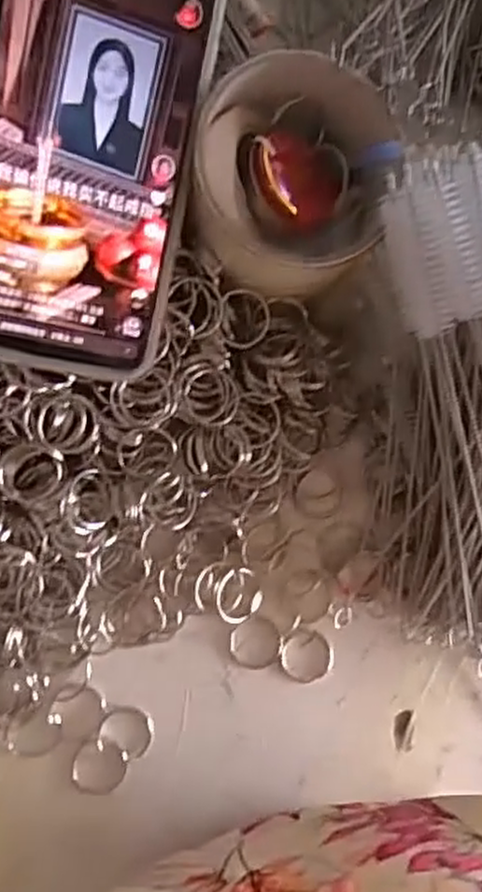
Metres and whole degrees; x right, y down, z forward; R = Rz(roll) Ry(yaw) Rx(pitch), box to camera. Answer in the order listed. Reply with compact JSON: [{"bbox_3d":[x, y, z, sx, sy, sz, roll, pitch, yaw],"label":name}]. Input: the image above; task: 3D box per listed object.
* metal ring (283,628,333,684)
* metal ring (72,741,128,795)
[{"bbox_3d":[0.031,0.099,0.342,0.027,0.004,0.025,0,87,-8],"label":"metal ring"},{"bbox_3d":[-0.063,0.144,0.323,0.024,0.004,0.023,0,87,-8],"label":"metal ring"}]

